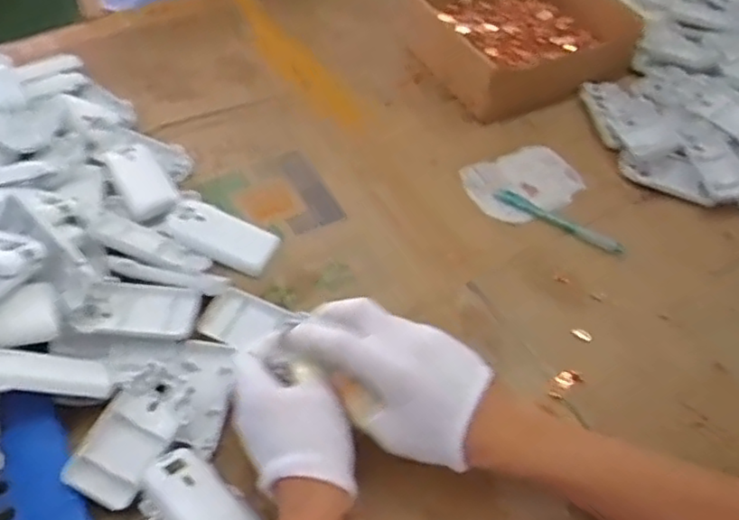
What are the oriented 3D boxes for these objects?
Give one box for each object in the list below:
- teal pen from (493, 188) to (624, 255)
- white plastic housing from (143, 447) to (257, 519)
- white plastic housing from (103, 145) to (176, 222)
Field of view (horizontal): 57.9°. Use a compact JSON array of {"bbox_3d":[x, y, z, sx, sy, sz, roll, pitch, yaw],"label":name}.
[{"bbox_3d":[0.180,-0.036,0.643,0.129,0.013,0.012,29,53,17],"label":"teal pen"},{"bbox_3d":[-0.104,0.161,0.427,0.043,0.017,0.091,-34,62,-29],"label":"white plastic housing"},{"bbox_3d":[-0.209,-0.073,0.611,0.041,0.010,0.097,-33,60,-9],"label":"white plastic housing"}]

